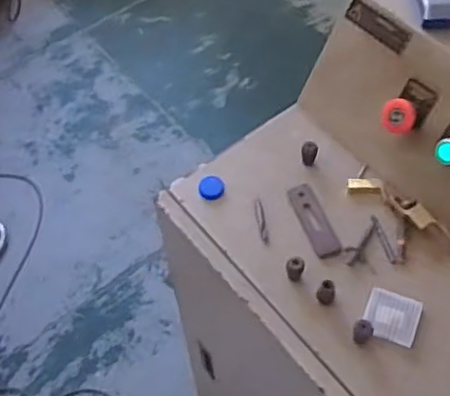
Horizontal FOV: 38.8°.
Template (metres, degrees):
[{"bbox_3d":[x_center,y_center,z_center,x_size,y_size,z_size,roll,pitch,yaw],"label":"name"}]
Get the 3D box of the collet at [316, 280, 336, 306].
[{"bbox_3d":[0.109,0.101,0.684,0.019,0.023,0.020,-2,59,3],"label":"collet"}]

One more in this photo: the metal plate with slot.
[{"bbox_3d":[0.103,0.026,0.741,0.030,0.004,0.098,-18,58,-10],"label":"metal plate with slot"}]

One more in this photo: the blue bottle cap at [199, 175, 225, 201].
[{"bbox_3d":[-0.016,-0.012,0.772,0.030,0.012,0.028,-1,57,1],"label":"blue bottle cap"}]

